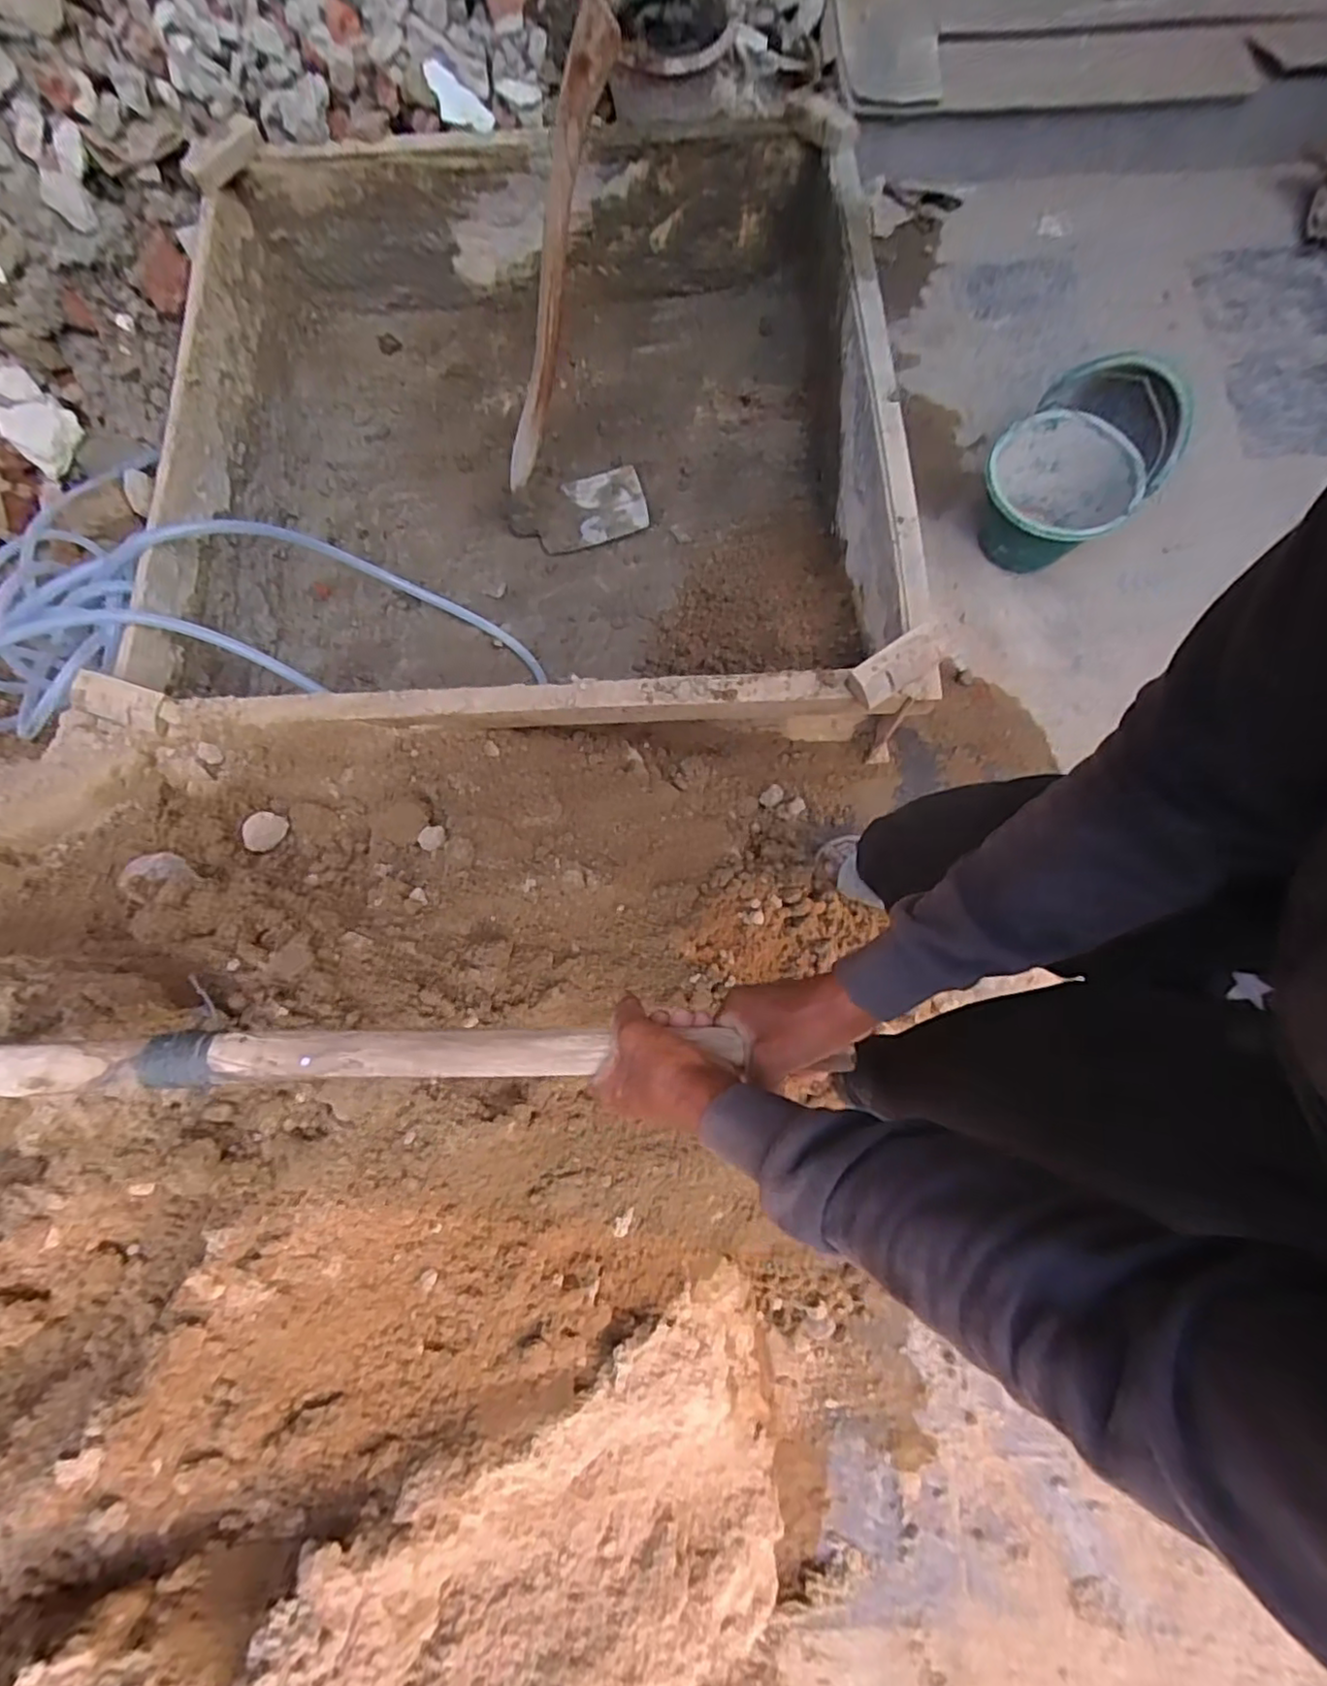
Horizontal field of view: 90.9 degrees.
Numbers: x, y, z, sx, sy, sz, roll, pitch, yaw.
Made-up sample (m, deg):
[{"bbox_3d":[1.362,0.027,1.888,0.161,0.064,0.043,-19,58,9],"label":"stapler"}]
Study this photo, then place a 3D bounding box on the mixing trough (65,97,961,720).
[{"bbox_3d":[-0.218,-0.721,1.223,1.195,0.309,1.182,-3,72,1],"label":"mixing trough"}]

